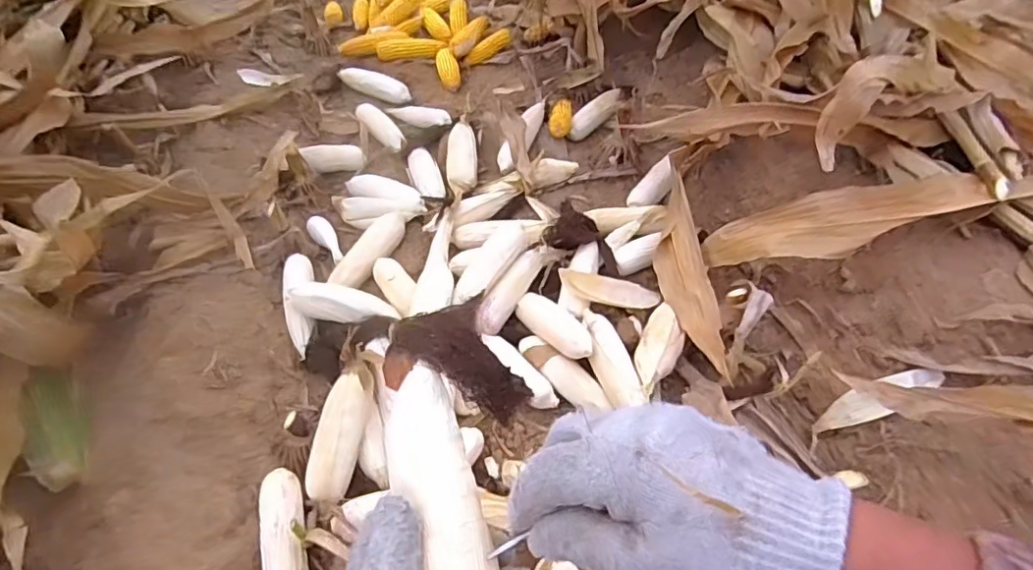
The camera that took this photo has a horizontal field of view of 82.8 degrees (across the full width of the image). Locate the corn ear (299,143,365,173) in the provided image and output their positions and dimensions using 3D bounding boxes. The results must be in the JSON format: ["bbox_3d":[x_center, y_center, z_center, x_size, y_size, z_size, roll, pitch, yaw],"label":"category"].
[{"bbox_3d":[-0.400,-0.277,1.278,0.134,0.051,0.047,-5,49,-26],"label":"corn ear"}]

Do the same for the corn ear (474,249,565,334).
[{"bbox_3d":[0.002,0.000,0.992,0.042,0.044,0.212,28,60,24],"label":"corn ear"}]

